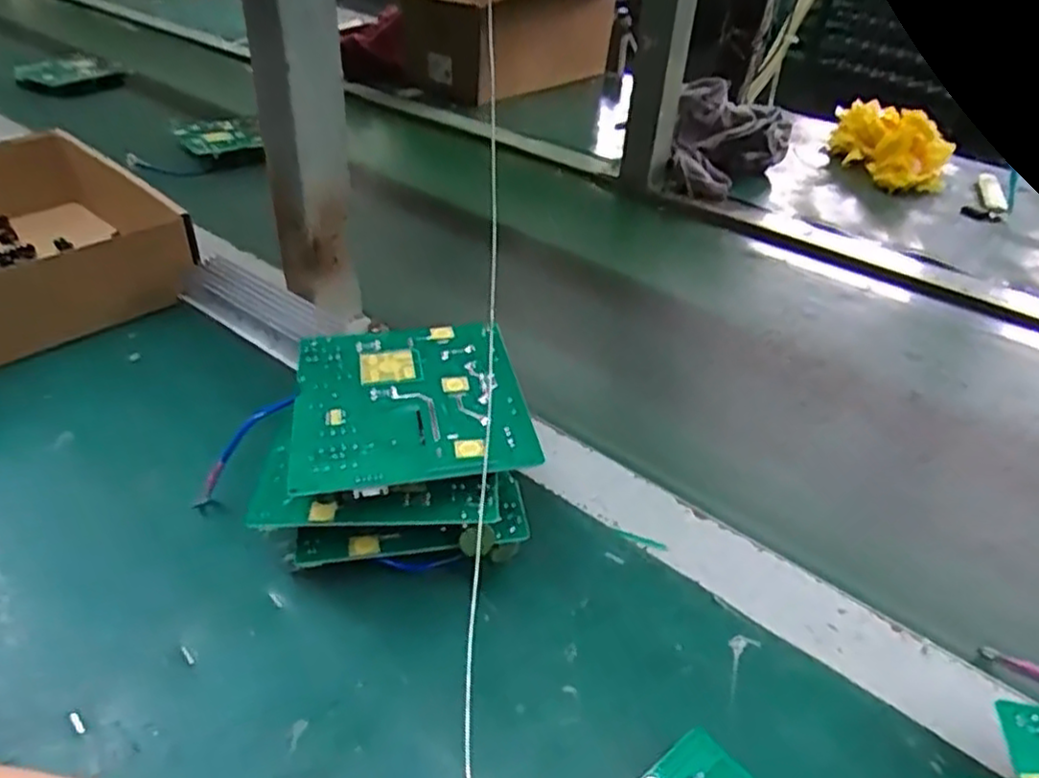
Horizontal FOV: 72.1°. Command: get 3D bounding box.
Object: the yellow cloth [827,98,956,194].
[{"bbox_3d":[0.473,-0.311,0.913,0.089,0.079,0.159,-5,37,-10],"label":"yellow cloth"}]

